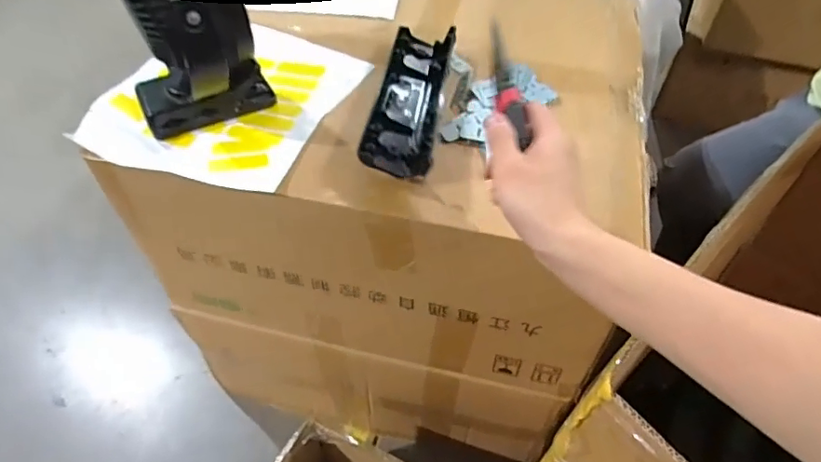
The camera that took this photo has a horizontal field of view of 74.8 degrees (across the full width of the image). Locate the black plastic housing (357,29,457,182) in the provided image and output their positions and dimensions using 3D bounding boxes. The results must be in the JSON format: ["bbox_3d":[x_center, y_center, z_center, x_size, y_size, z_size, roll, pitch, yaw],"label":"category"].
[{"bbox_3d":[0.002,-0.150,0.583,0.068,0.040,0.262,8,49,4],"label":"black plastic housing"}]

